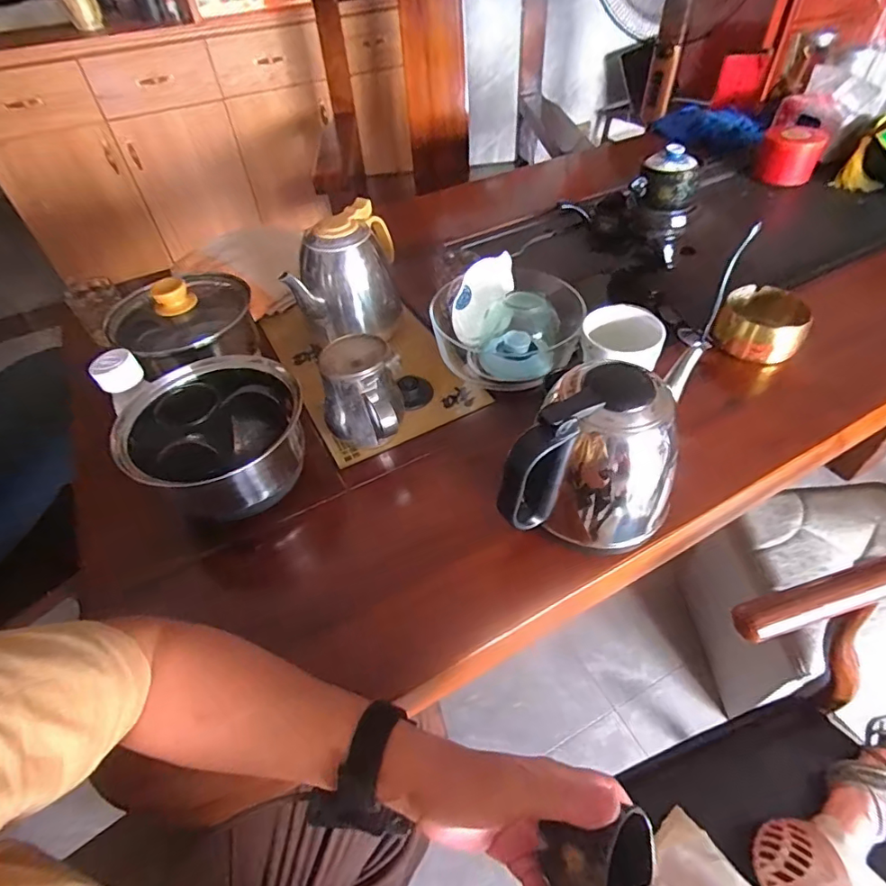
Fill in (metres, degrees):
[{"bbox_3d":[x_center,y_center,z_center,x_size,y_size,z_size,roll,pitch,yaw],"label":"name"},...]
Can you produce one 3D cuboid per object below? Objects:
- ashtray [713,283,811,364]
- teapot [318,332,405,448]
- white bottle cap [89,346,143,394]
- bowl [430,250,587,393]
[{"bbox_3d":[0.388,-0.144,0.621,0.092,0.053,0.090,24,54,23],"label":"ashtray"},{"bbox_3d":[-0.081,-0.045,0.528,0.081,0.102,0.100,-5,48,-1],"label":"teapot"},{"bbox_3d":[-0.330,-0.073,0.512,0.041,0.029,0.041,-2,48,2],"label":"white bottle cap"},{"bbox_3d":[0.076,-0.135,0.600,0.166,0.113,0.138,-5,48,0],"label":"bowl"}]

